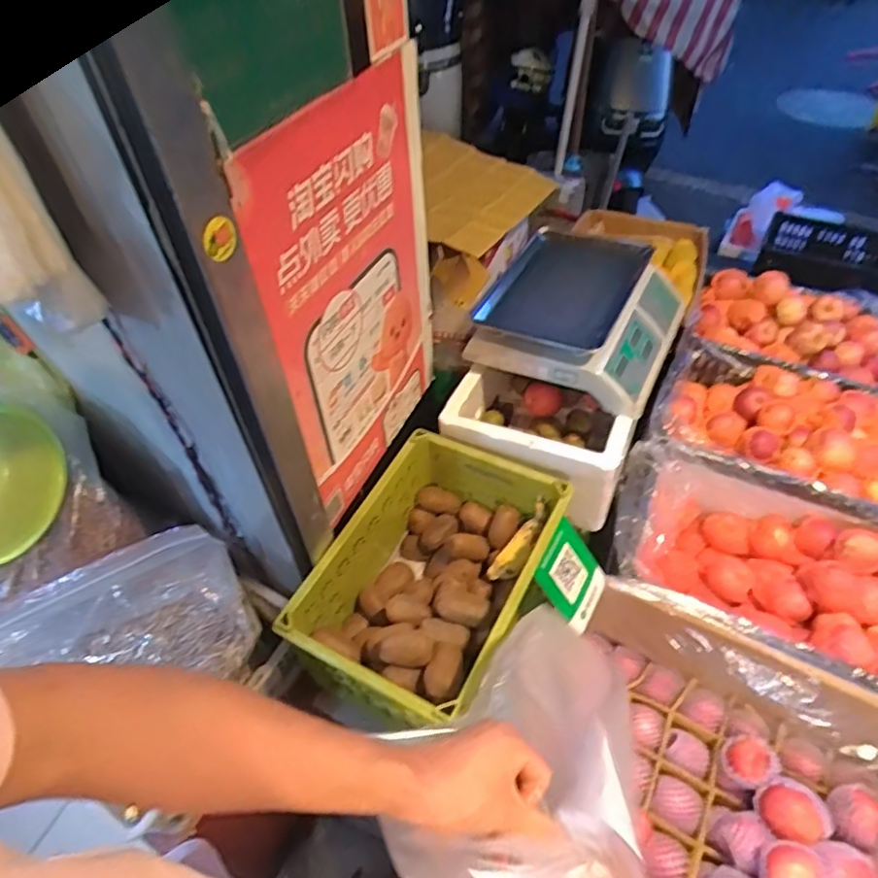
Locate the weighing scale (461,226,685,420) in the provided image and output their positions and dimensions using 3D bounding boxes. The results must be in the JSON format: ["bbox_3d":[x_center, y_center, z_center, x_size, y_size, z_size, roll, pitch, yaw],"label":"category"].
[{"bbox_3d":[0.271,-0.241,1.096,0.323,0.109,0.350,22,52,22],"label":"weighing scale"}]

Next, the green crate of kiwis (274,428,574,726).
[{"bbox_3d":[0.000,0.228,0.949,0.295,0.220,0.425,20,51,20],"label":"green crate of kiwis"}]

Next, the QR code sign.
[{"bbox_3d":[0.209,0.216,0.921,0.011,0.160,0.121,-6,41,47],"label":"QR code sign"}]

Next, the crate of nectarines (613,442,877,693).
[{"bbox_3d":[0.593,0.254,1.096,0.527,0.210,0.356,19,51,20],"label":"crate of nectarines"}]

